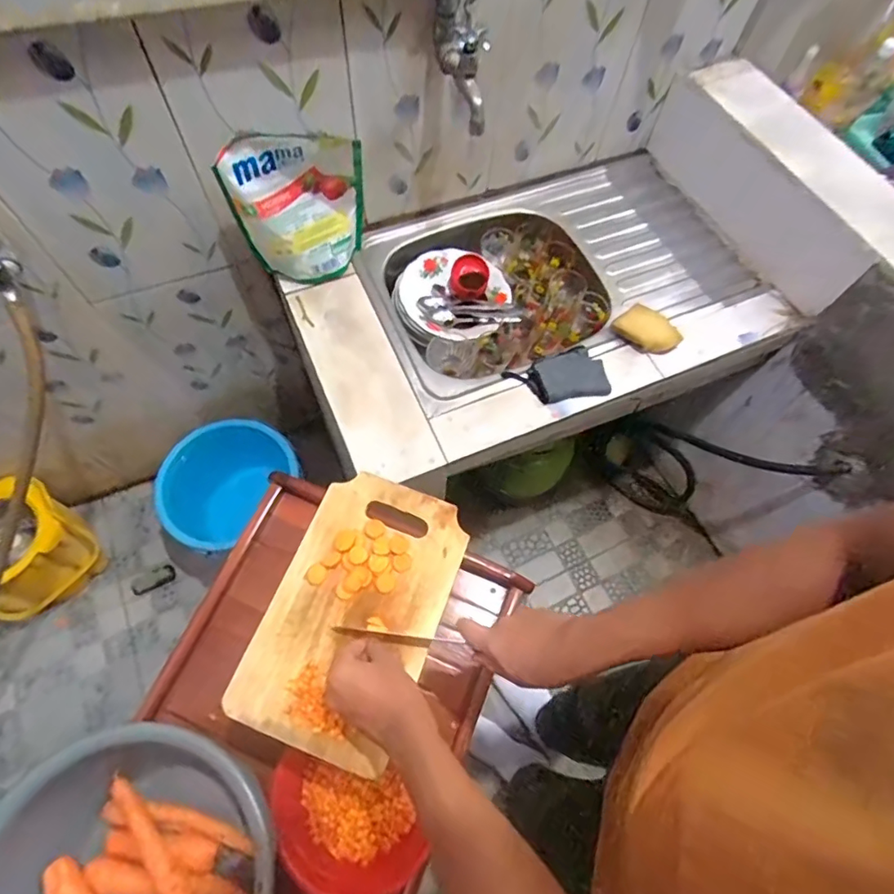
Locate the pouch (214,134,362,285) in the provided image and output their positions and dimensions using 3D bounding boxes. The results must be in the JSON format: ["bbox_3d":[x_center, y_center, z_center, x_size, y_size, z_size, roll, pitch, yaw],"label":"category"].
[{"bbox_3d":[-0.222,-0.361,0.813,0.196,0.222,0.056,-13,67,-9],"label":"pouch"}]

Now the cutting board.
[{"bbox_3d":[-0.098,0.176,0.592,0.178,0.019,0.292,20,66,6],"label":"cutting board"}]

